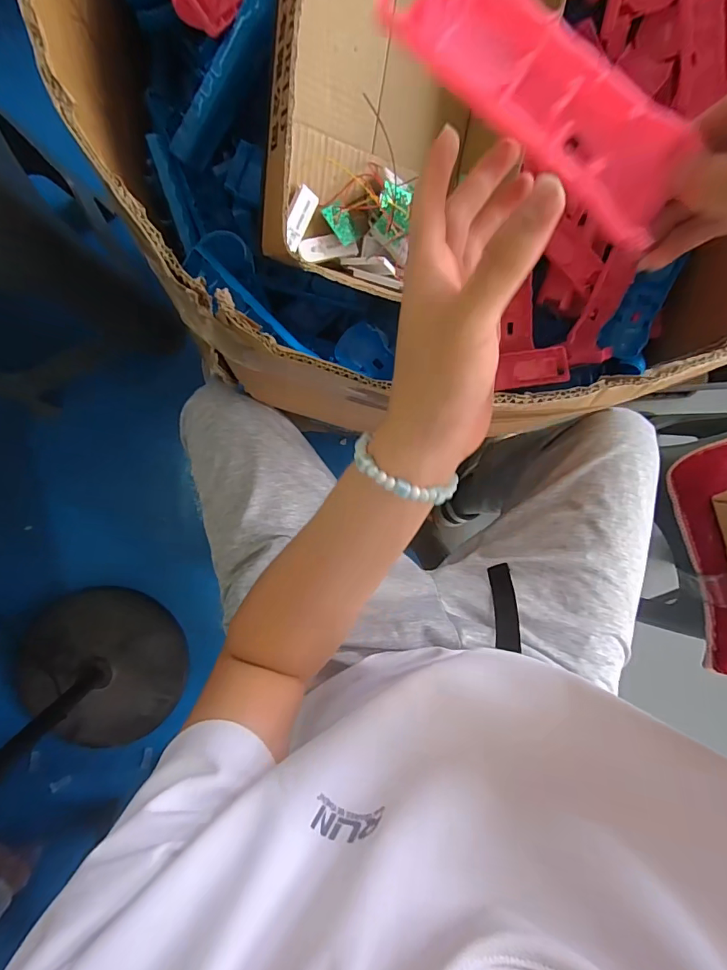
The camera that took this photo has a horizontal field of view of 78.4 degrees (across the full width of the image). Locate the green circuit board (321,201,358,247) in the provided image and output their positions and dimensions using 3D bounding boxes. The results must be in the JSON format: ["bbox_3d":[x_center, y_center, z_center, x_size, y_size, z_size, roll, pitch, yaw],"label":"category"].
[{"bbox_3d":[-0.020,-0.236,0.404,0.022,0.004,0.036,-42,111,-20],"label":"green circuit board"}]

